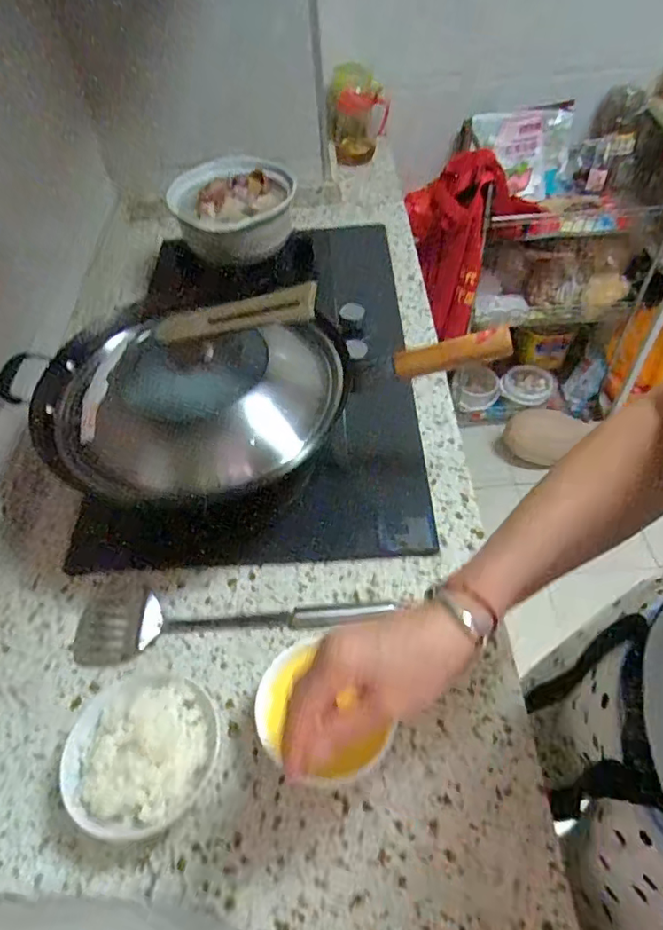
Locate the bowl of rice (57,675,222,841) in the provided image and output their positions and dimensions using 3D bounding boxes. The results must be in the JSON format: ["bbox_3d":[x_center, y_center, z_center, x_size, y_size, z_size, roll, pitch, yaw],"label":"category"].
[{"bbox_3d":[-0.174,0.260,0.505,0.125,0.069,0.128,-2,52,2],"label":"bowl of rice"}]

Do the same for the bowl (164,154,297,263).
[{"bbox_3d":[-0.165,-0.419,0.913,0.174,0.094,0.183,5,52,7],"label":"bowl"}]

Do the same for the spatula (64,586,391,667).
[{"bbox_3d":[-0.111,0.161,0.609,0.343,0.025,0.078,-5,51,1],"label":"spatula"}]

